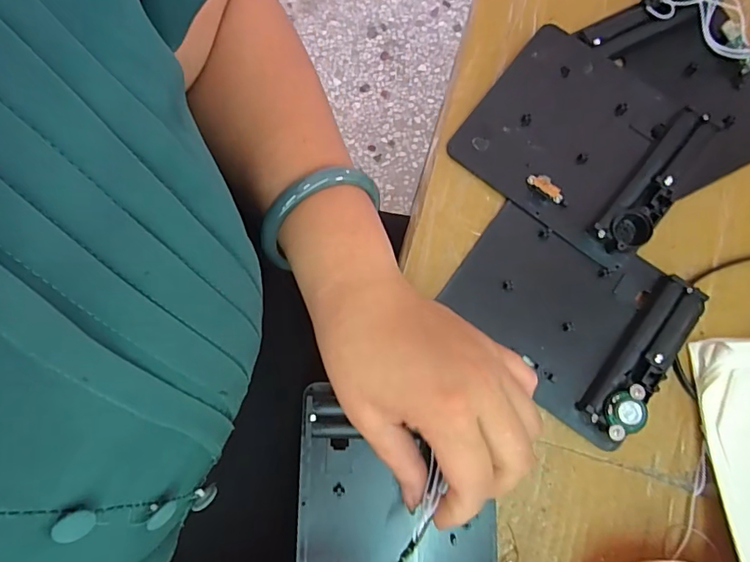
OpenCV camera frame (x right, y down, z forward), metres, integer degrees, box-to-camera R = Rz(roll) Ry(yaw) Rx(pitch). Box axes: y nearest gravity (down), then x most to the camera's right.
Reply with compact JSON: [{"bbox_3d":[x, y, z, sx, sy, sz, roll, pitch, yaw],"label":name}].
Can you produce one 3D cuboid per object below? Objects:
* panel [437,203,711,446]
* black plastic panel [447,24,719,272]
[{"bbox_3d":[0.113,0.016,0.285,0.127,0.022,0.103,37,81,6],"label":"panel"},{"bbox_3d":[0.129,-0.087,0.301,0.127,0.027,0.109,39,82,6],"label":"black plastic panel"}]

